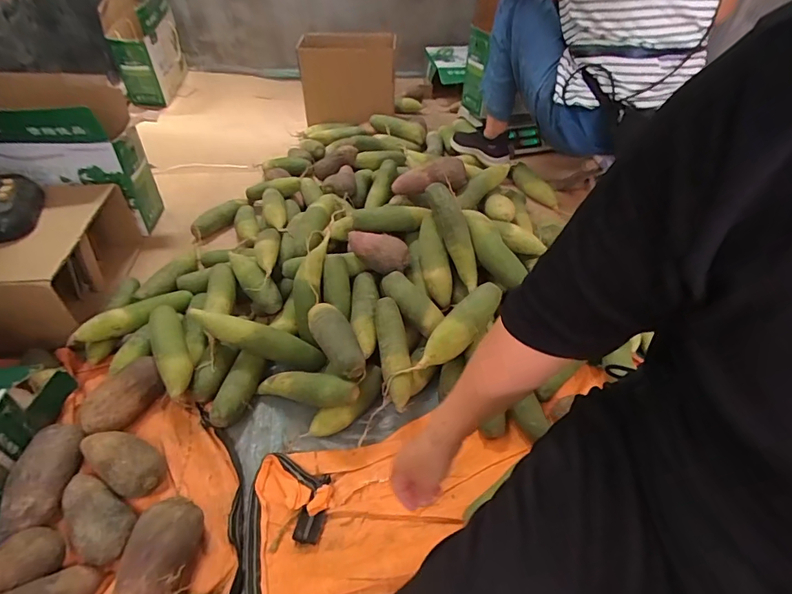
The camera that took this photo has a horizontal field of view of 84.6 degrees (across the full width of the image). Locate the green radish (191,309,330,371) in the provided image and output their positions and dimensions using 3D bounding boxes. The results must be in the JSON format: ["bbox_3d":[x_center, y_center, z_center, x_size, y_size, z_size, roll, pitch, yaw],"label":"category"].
[{"bbox_3d":[-0.258,0.075,0.803,0.238,0.050,0.058,24,39,-17],"label":"green radish"}]

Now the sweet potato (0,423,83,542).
[{"bbox_3d":[-0.519,0.263,0.634,0.075,0.053,0.150,-6,43,-8],"label":"sweet potato"}]

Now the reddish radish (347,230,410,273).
[{"bbox_3d":[-0.041,-0.092,0.892,0.143,0.069,0.059,27,48,25],"label":"reddish radish"}]

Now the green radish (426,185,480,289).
[{"bbox_3d":[0.114,-0.121,0.844,0.048,0.049,0.215,-18,85,-20],"label":"green radish"}]

